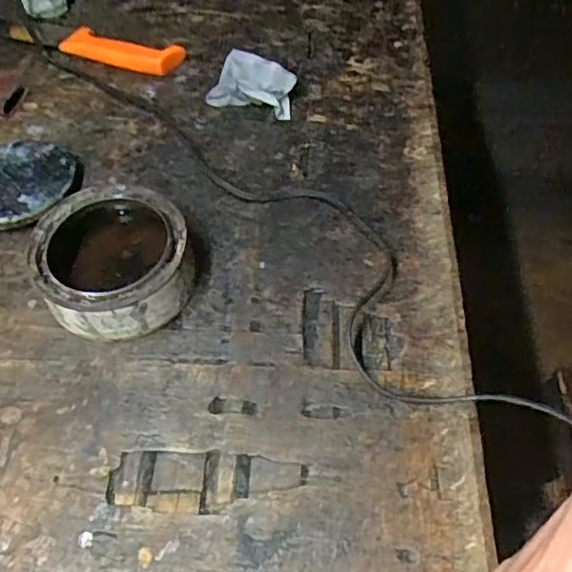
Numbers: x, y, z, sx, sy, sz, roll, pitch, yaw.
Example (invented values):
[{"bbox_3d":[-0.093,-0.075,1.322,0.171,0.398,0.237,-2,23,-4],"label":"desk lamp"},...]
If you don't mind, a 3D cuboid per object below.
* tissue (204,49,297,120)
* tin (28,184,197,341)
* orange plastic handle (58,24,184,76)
[{"bbox_3d":[-0.029,-0.184,0.541,0.080,0.030,0.043,17,57,14],"label":"tissue"},{"bbox_3d":[-0.118,-0.017,0.417,0.101,0.045,0.103,-1,55,1],"label":"tin"},{"bbox_3d":[-0.158,-0.225,0.568,0.121,0.021,0.037,19,58,15],"label":"orange plastic handle"}]

